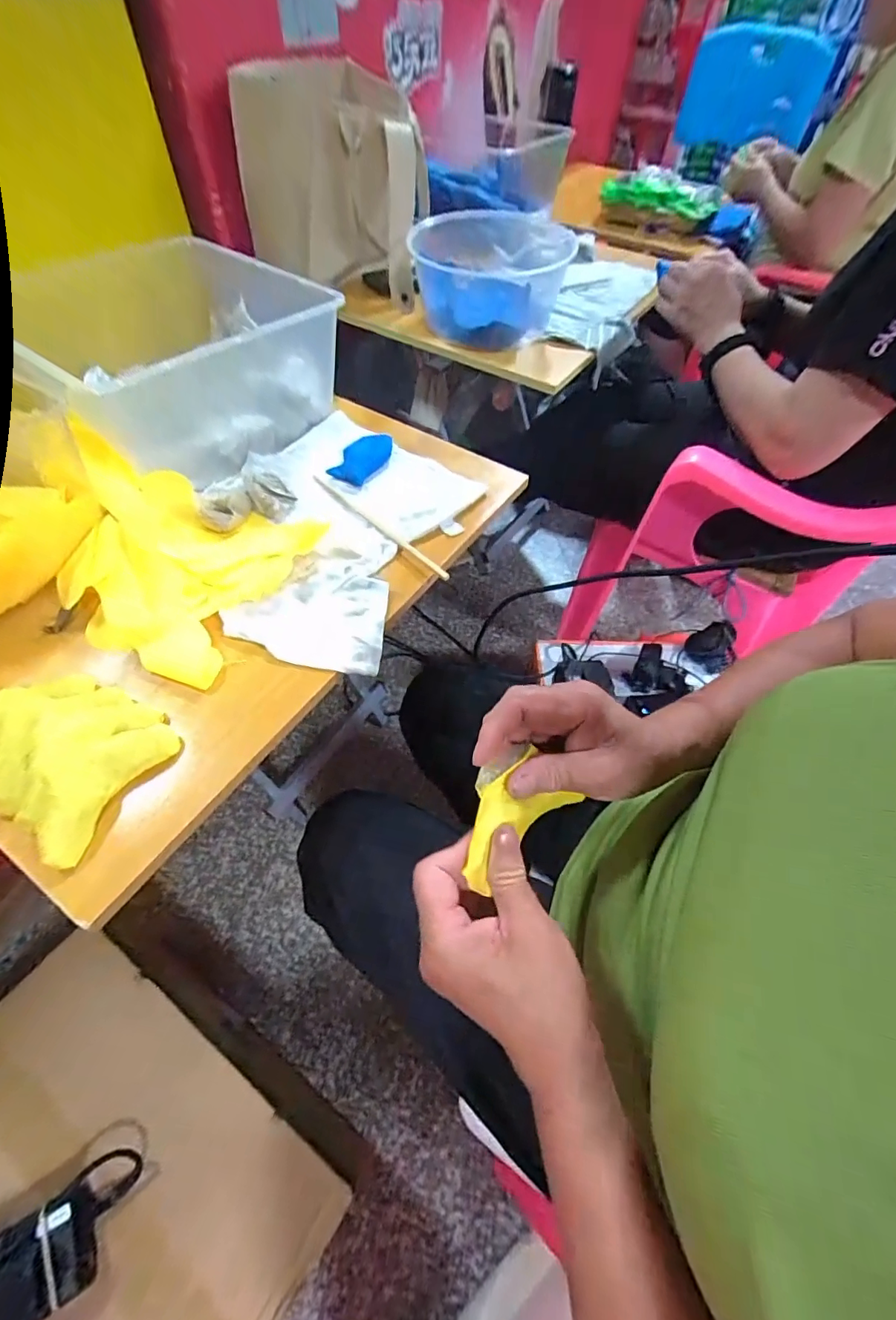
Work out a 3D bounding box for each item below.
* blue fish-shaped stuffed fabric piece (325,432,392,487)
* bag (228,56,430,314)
[{"bbox_3d":[-0.097,-0.245,0.597,0.054,0.016,0.090,26,57,14],"label":"blue fish-shaped stuffed fabric piece"},{"bbox_3d":[-0.162,-0.708,0.738,0.264,0.226,0.145,19,56,10],"label":"bag"}]

